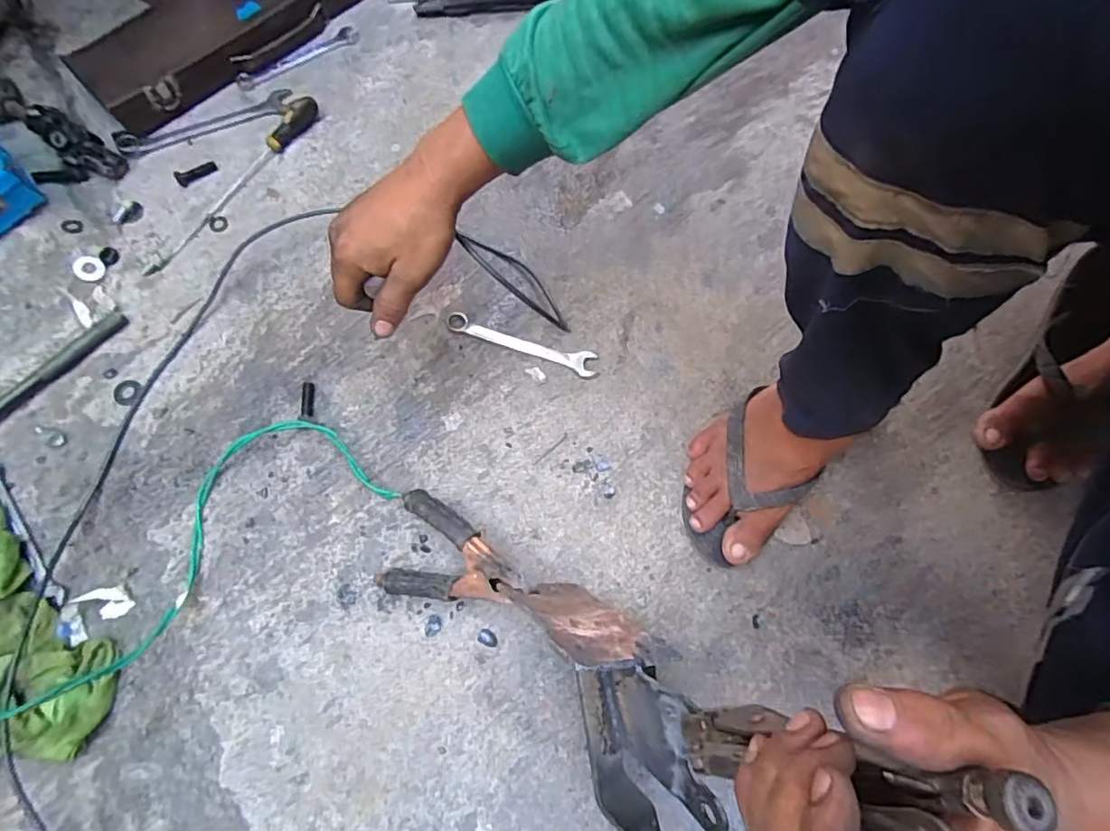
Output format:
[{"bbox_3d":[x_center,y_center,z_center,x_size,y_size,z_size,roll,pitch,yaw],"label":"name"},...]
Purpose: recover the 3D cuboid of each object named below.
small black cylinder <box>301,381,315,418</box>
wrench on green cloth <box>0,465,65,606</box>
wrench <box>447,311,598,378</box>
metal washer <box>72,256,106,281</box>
[{"bbox_3d":[-0.247,-0.016,0.587,0.011,0.010,0.036,-2,73,0],"label":"small black cylinder"},{"bbox_3d":[-0.505,0.110,0.554,0.018,0.009,0.166,-36,76,-9],"label":"wrench on green cloth"},{"bbox_3d":[-0.035,-0.074,0.601,0.158,0.004,0.026,17,74,6],"label":"wrench"},{"bbox_3d":[-0.506,-0.160,0.638,0.029,0.004,0.030,-19,82,-16],"label":"metal washer"}]

